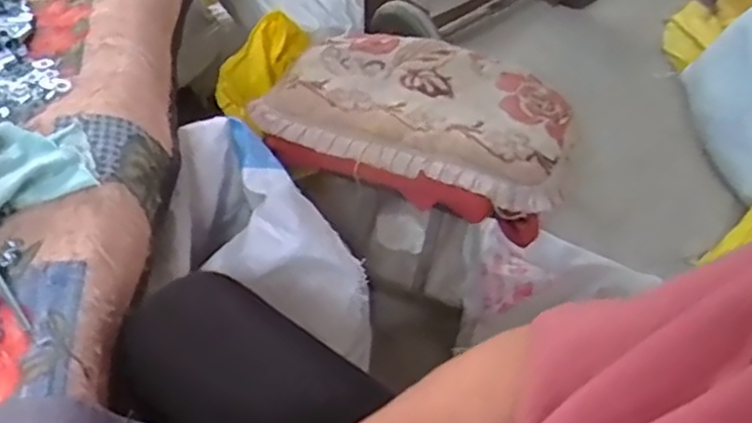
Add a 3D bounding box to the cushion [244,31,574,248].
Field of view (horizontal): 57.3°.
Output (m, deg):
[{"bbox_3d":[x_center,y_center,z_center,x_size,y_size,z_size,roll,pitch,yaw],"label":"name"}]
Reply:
[{"bbox_3d":[0.066,-0.144,1.070,0.463,0.105,0.293,19,51,14],"label":"cushion"}]

